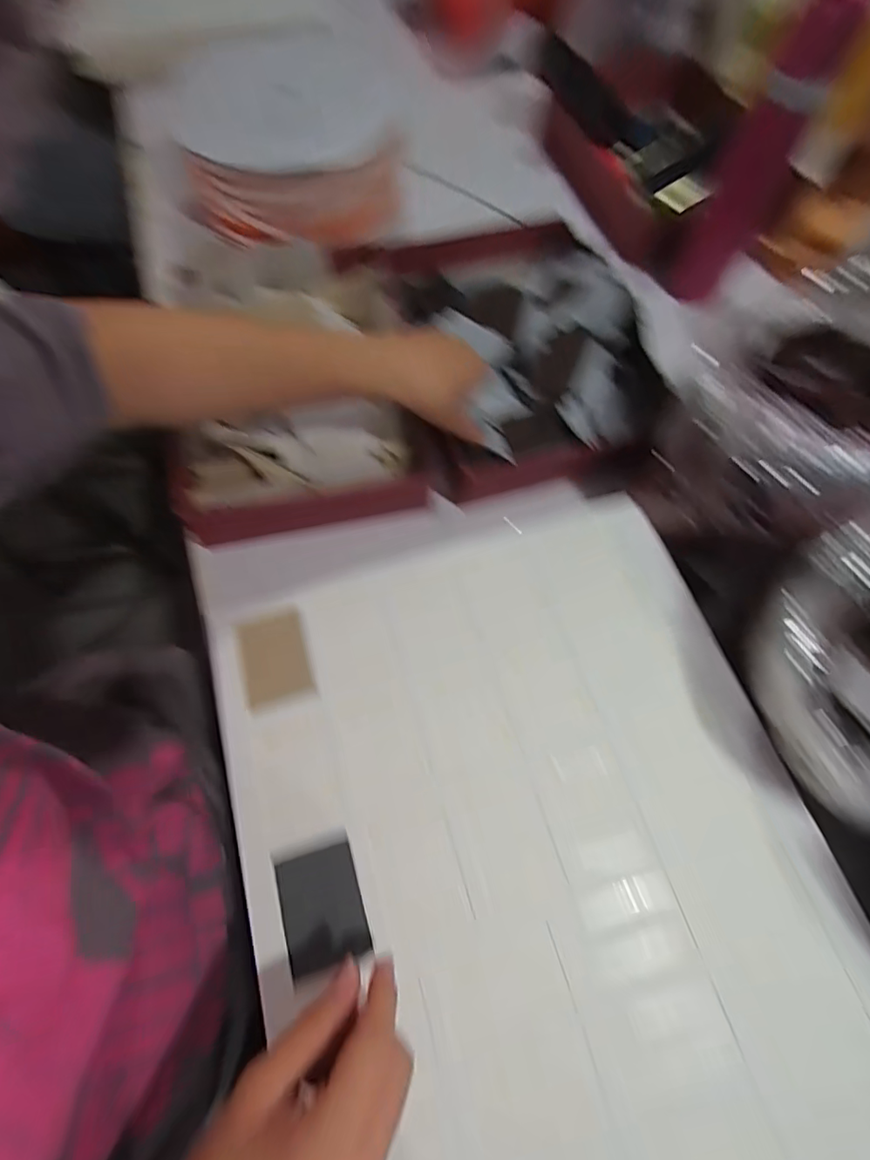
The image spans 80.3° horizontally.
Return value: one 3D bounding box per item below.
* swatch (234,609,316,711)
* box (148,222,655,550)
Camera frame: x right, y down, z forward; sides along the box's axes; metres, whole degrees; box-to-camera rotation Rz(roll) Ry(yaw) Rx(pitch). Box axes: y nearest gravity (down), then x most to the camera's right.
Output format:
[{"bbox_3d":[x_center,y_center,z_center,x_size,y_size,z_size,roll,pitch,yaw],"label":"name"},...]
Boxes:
[{"bbox_3d":[-0.114,0.055,0.364,0.047,0.005,0.064,-17,67,-7],"label":"swatch"},{"bbox_3d":[-0.027,-0.207,0.493,0.425,0.071,0.299,-8,67,-6],"label":"box"}]

